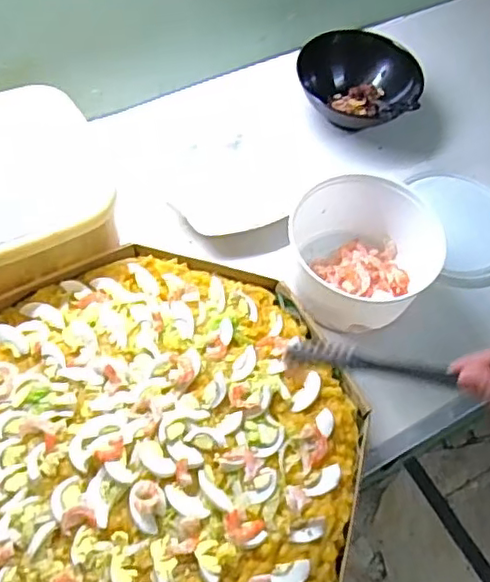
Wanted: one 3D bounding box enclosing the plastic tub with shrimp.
[{"bbox_3d":[0.136,-0.045,0.684,0.144,0.080,0.158,2,60,-3],"label":"plastic tub with shrimp"}]

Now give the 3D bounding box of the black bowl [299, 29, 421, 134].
[{"bbox_3d":[0.154,-0.278,0.806,0.165,0.071,0.129,27,62,11],"label":"black bowl"}]

